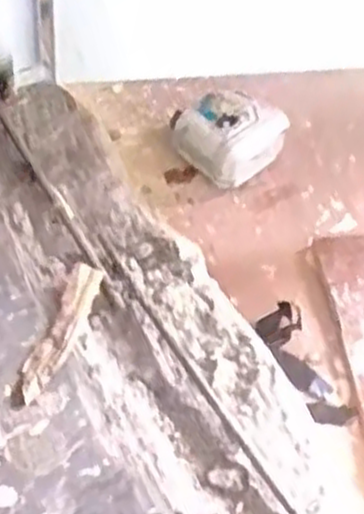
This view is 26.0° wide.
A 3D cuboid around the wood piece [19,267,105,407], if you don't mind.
[{"bbox_3d":[-0.111,0.068,0.726,0.032,0.024,0.146,16,52,7],"label":"wood piece"}]

